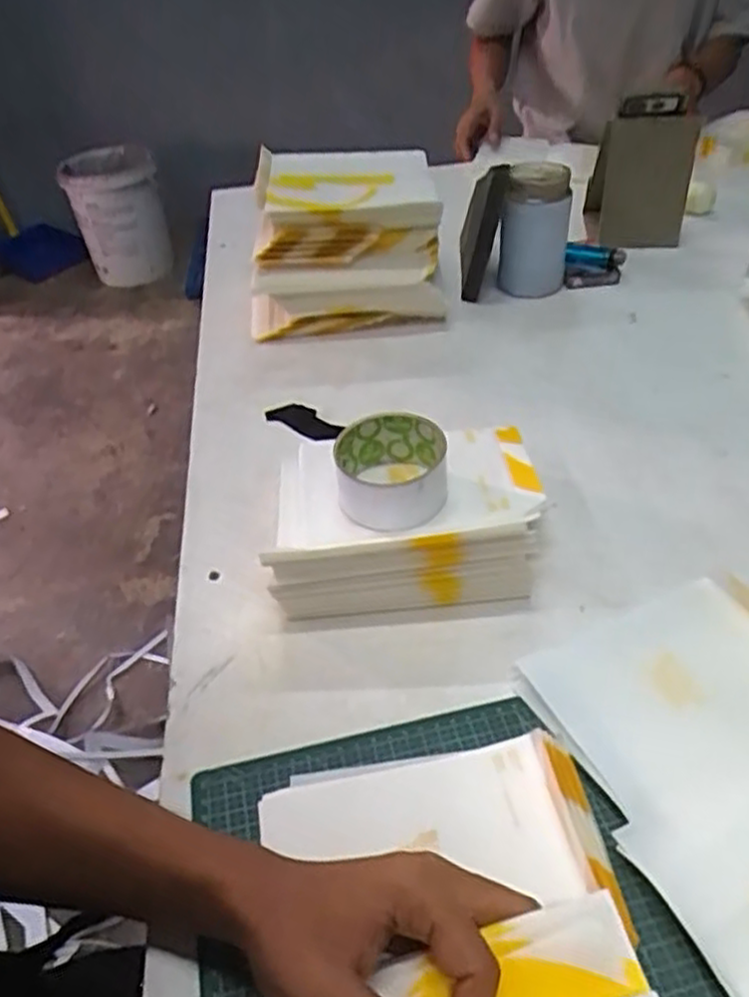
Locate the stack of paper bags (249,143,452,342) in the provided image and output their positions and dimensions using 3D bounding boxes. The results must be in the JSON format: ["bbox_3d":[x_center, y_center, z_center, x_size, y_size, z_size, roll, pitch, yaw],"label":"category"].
[{"bbox_3d":[-0.035,-0.298,0.880,0.216,0.131,0.170,-3,41,3],"label":"stack of paper bags"}]

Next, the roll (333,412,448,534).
[{"bbox_3d":[0.012,-0.020,0.554,0.079,0.043,0.083,-3,41,3],"label":"roll"}]

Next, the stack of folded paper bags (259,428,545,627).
[{"bbox_3d":[0.024,0.002,0.559,0.196,0.070,0.163,-6,41,0],"label":"stack of folded paper bags"}]

